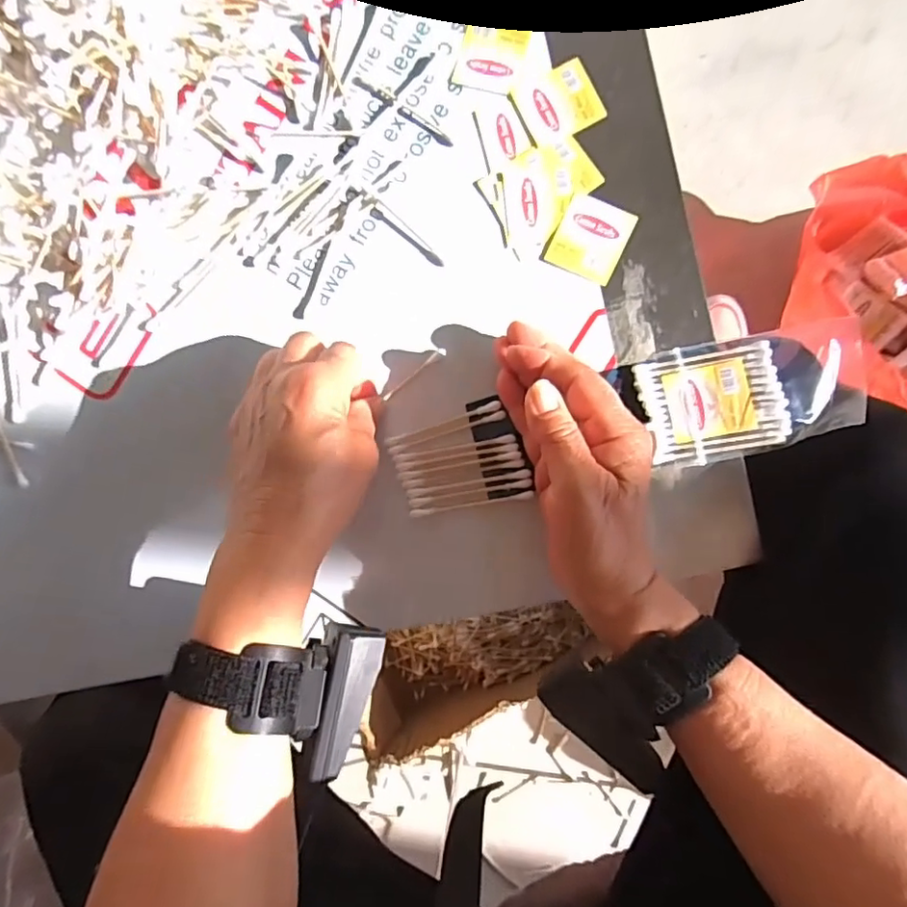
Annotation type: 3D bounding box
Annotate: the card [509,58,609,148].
[{"bbox_3d":[0.062,-0.207,0.347,0.045,0.004,0.039,-26,86,5],"label":"card"}]

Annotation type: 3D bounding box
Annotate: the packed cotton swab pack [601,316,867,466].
[{"bbox_3d":[0.162,-0.033,0.328,0.126,0.015,0.063,-12,87,5],"label":"packed cotton swab pack"}]

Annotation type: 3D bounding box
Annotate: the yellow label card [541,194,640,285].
[{"bbox_3d":[0.080,-0.125,0.343,0.039,0.004,0.044,26,91,6],"label":"yellow label card"}]

